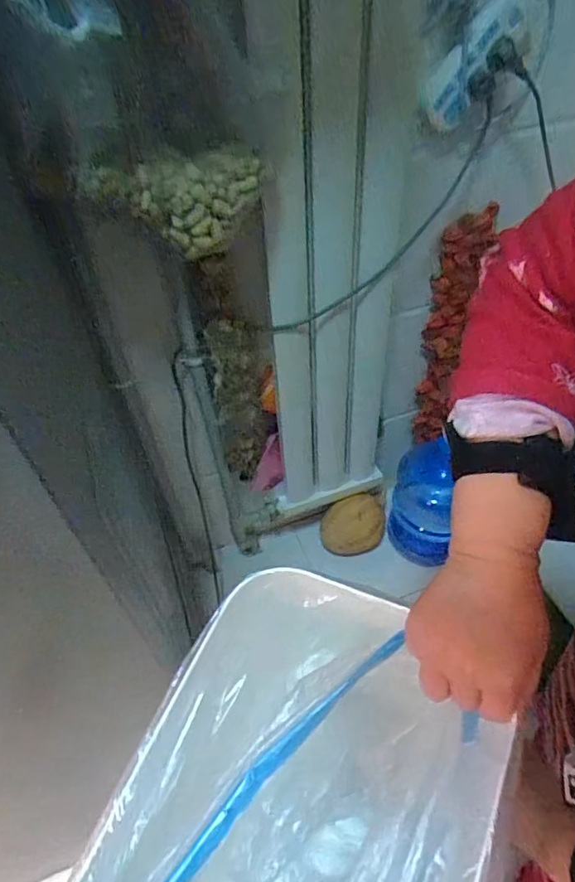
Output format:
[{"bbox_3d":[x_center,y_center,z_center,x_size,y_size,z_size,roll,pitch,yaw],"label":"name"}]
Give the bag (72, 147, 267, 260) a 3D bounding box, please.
[{"bbox_3d":[-0.119,-0.276,0.589,0.214,0.100,0.074,-20,50,-15],"label":"bag"}]

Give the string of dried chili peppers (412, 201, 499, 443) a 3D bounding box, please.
[{"bbox_3d":[0.340,-0.205,1.074,0.111,0.511,0.065,-13,48,-9],"label":"string of dried chili peppers"}]

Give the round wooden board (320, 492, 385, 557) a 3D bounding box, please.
[{"bbox_3d":[0.164,0.215,1.296,0.162,0.161,0.015,-12,18,-7],"label":"round wooden board"}]

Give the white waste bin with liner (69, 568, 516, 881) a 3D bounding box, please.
[{"bbox_3d":[-0.004,0.300,0.360,0.207,0.190,0.329,22,53,22],"label":"white waste bin with liner"}]

